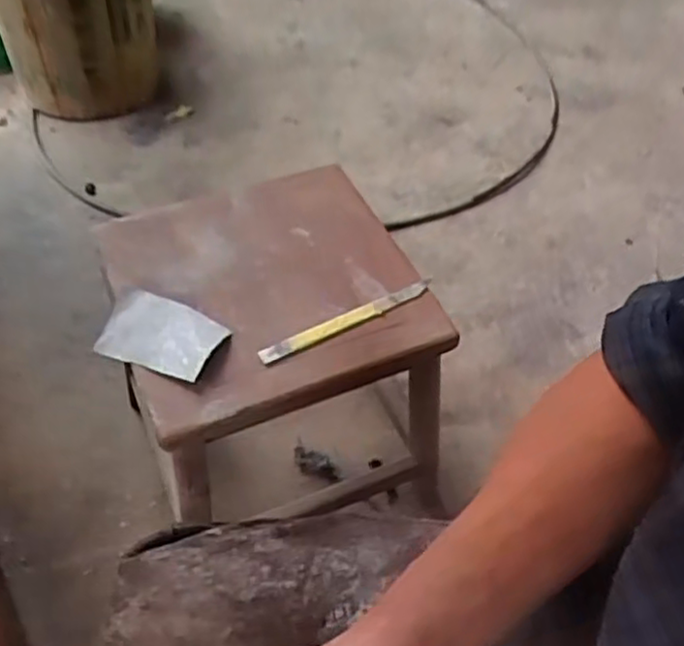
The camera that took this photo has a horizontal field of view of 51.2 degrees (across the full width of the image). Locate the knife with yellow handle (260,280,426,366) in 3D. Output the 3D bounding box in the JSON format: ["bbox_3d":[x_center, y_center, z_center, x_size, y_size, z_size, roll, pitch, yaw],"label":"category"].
[{"bbox_3d":[0.006,-0.003,0.644,0.171,0.008,0.019,-23,53,-20],"label":"knife with yellow handle"}]

